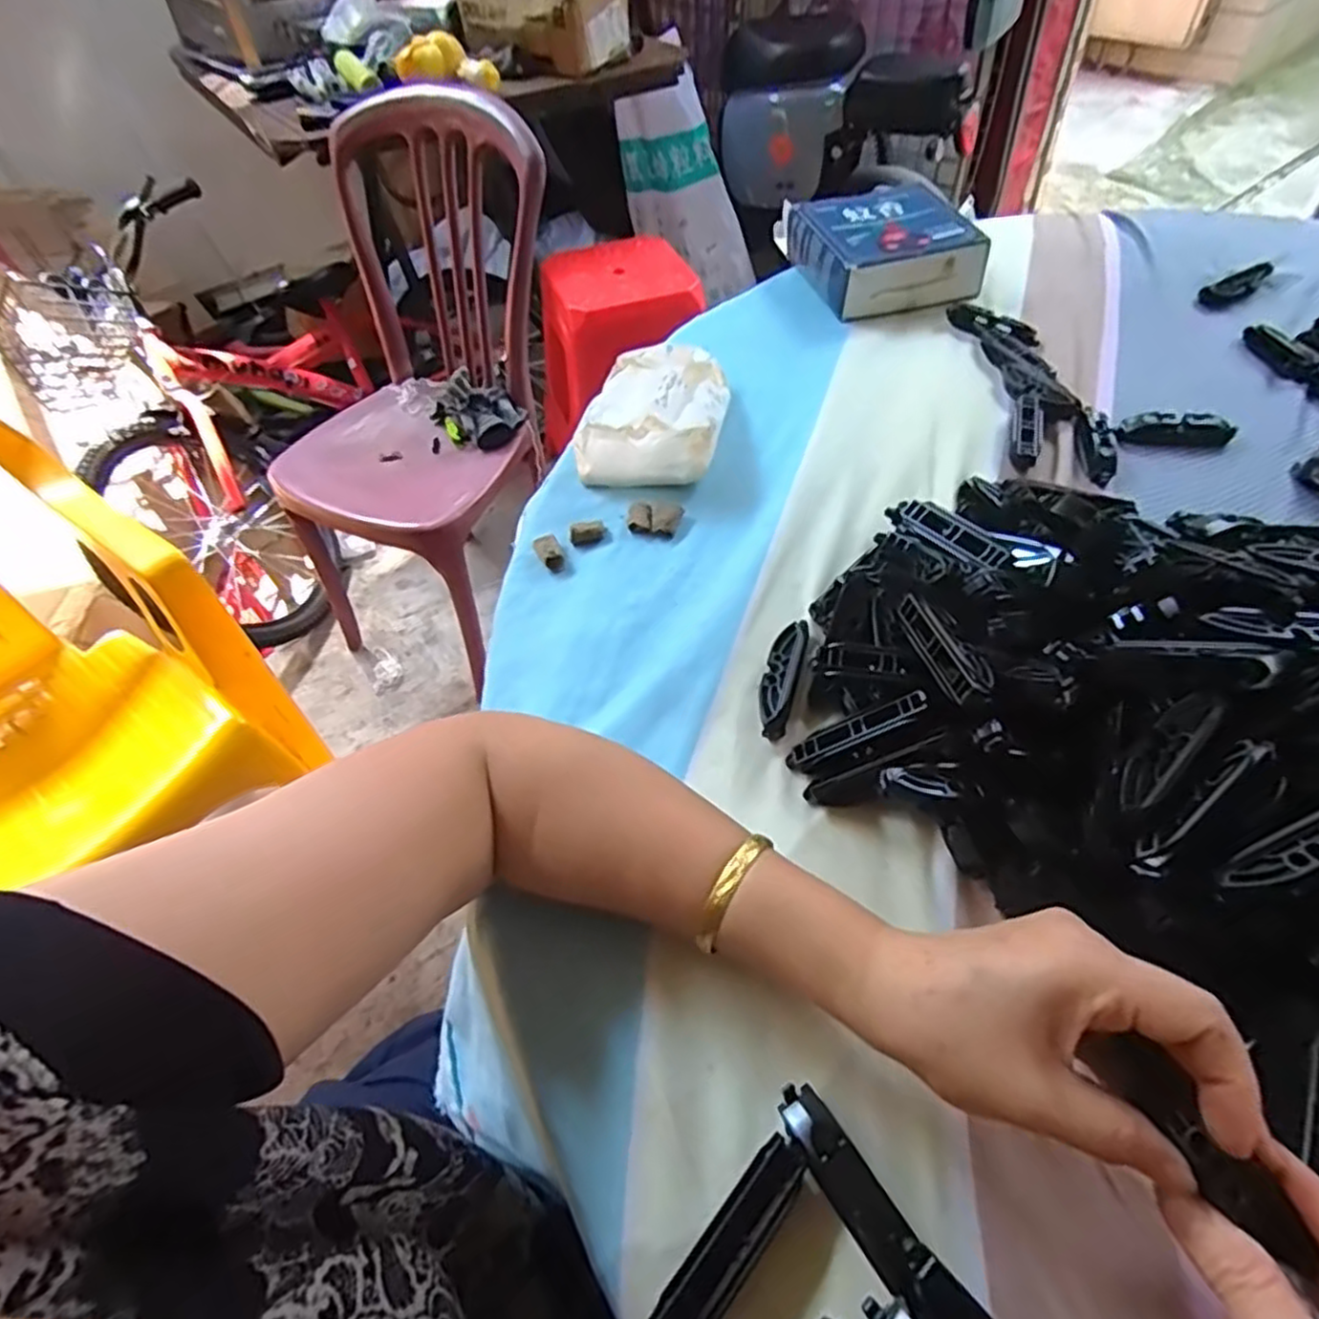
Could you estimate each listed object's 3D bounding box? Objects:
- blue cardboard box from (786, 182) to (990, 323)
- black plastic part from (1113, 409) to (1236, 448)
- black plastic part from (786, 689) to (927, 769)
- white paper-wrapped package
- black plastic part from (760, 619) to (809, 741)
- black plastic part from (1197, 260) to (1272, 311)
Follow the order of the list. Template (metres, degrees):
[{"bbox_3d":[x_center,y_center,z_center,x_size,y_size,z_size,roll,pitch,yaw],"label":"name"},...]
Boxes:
[{"bbox_3d":[0.213,-0.388,0.681,0.137,0.049,0.143,-16,54,-7],"label":"blue cardboard box"},{"bbox_3d":[0.387,-0.173,0.537,0.085,0.017,0.020,3,54,6],"label":"black plastic part"},{"bbox_3d":[0.100,0.038,0.371,0.077,0.008,0.016,-29,49,24],"label":"black plastic part"},{"bbox_3d":[-0.005,-0.195,0.556,0.110,0.044,0.147,5,54,8],"label":"white paper-wrapped package"},{"bbox_3d":[0.071,0.009,0.411,0.020,0.012,0.079,11,55,12],"label":"black plastic part"},{"bbox_3d":[0.532,-0.344,0.658,0.071,0.018,0.027,-25,56,-14],"label":"black plastic part"}]

